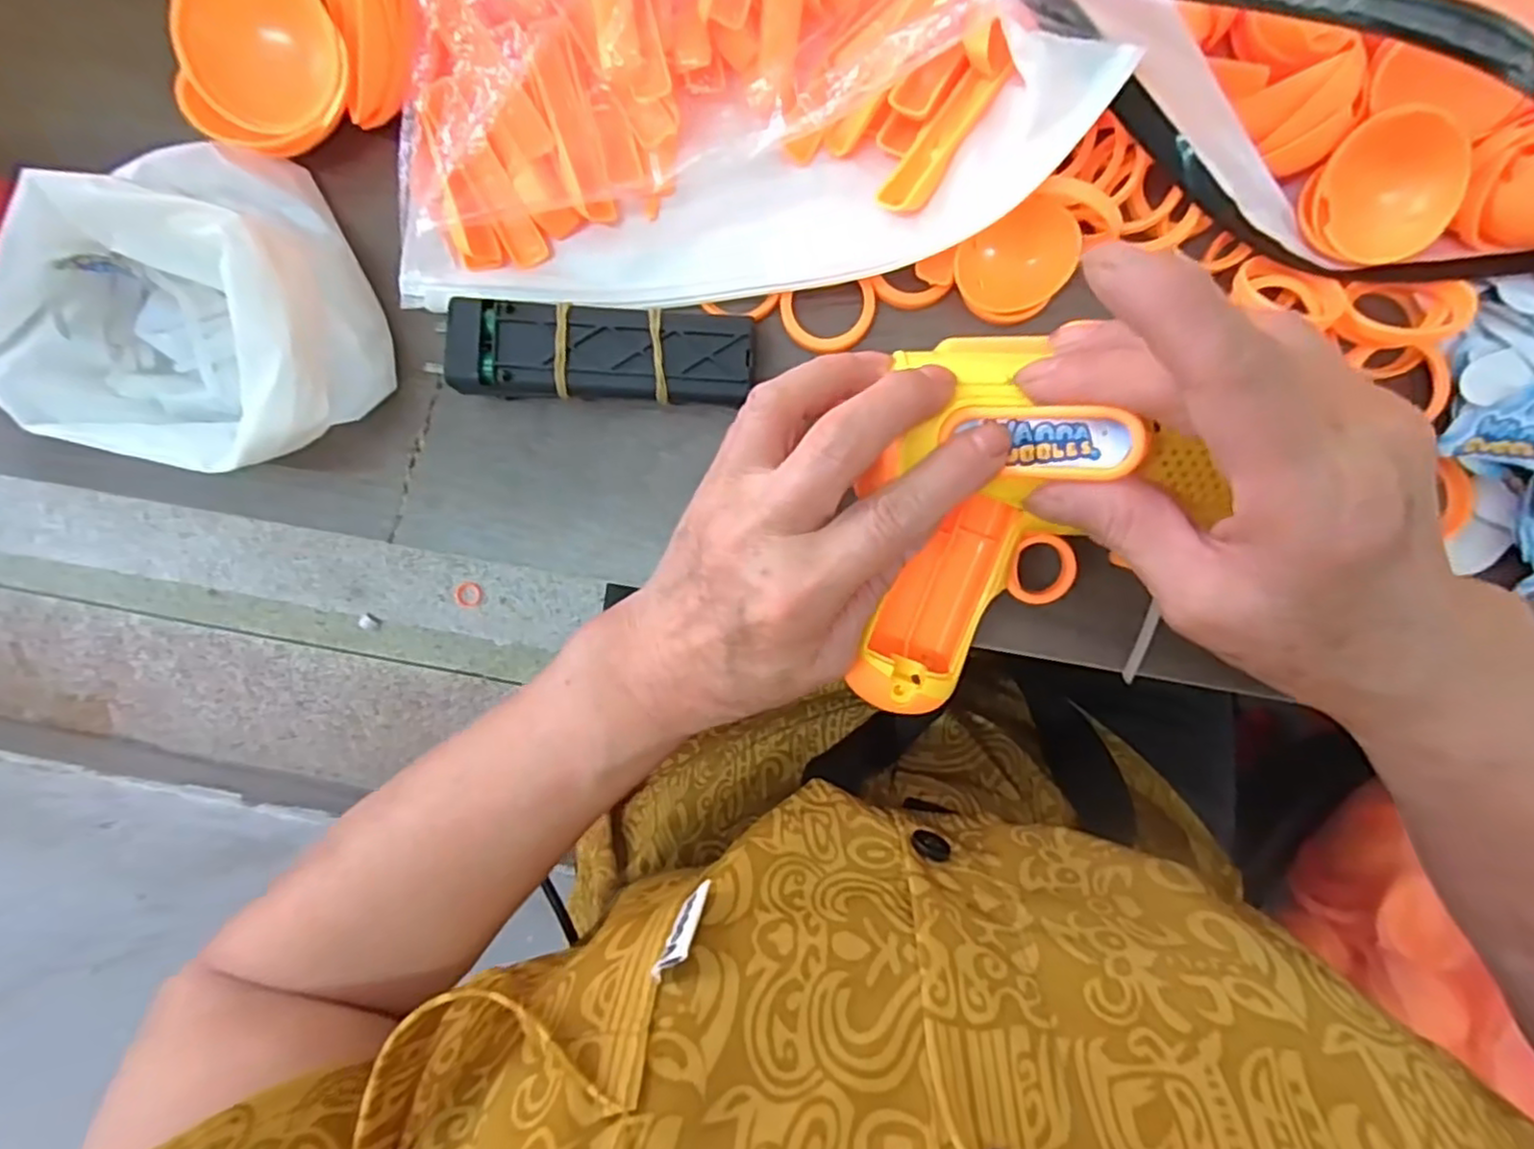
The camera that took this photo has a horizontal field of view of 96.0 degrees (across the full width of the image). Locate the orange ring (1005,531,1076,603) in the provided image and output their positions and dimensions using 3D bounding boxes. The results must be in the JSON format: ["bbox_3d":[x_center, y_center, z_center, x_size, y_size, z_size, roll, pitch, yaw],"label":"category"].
[{"bbox_3d":[0.093,-0.002,0.233,0.022,0.004,0.024,0,101,1],"label":"orange ring"}]

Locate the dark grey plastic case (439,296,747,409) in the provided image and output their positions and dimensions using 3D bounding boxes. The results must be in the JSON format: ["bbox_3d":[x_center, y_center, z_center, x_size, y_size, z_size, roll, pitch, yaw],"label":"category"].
[{"bbox_3d":[-0.059,-0.079,0.252,0.106,0.025,0.032,3,92,3],"label":"dark grey plastic case"}]

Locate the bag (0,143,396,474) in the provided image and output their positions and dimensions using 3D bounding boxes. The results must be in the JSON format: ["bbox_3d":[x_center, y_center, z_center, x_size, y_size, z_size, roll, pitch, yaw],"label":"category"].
[{"bbox_3d":[-0.209,-0.098,0.243,0.133,0.053,0.113,11,92,3],"label":"bag"}]

